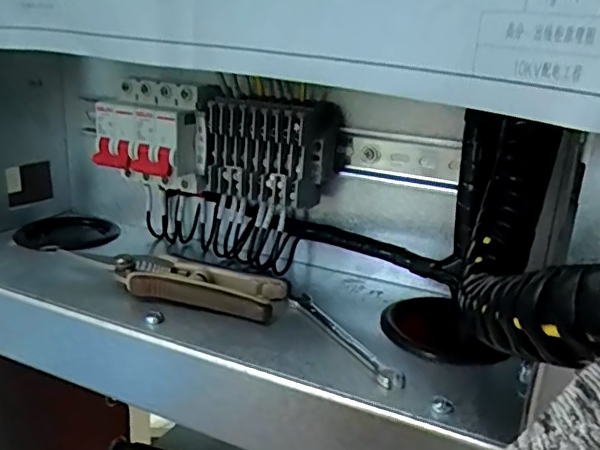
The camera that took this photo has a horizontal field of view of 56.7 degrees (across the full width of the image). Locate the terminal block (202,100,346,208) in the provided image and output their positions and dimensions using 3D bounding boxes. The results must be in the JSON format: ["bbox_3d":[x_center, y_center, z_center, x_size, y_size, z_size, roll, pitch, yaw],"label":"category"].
[{"bbox_3d":[-0.022,-0.054,0.396,0.089,0.071,0.052,11,19,24],"label":"terminal block"}]

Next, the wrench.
[{"bbox_3d":[0.026,0.066,0.329,0.018,0.009,0.108,-6,20,-29],"label":"wrench"}]

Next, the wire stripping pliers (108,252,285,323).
[{"bbox_3d":[-0.069,0.039,0.366,0.116,0.016,0.041,7,18,13],"label":"wire stripping pliers"}]

